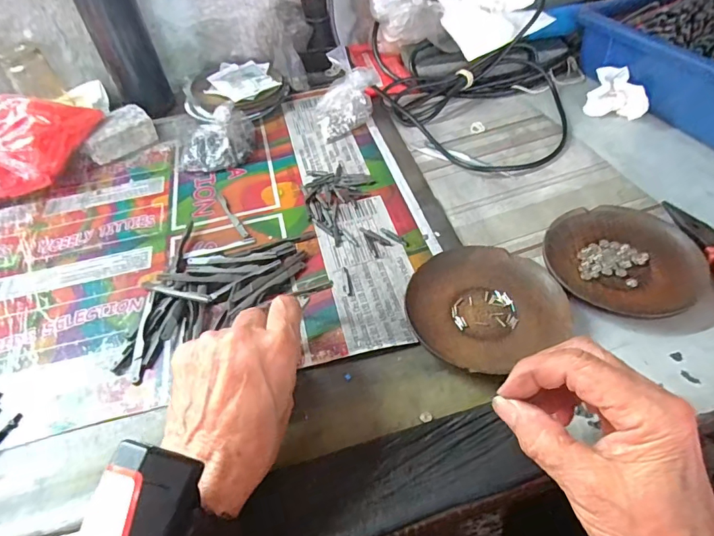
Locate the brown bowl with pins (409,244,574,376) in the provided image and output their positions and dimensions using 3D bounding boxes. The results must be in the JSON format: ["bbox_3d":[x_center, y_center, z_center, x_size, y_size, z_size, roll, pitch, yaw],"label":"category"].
[{"bbox_3d":[0.092,0.029,0.348,0.110,0.018,0.102,-3,47,3],"label":"brown bowl with pins"}]

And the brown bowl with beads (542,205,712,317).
[{"bbox_3d":[0.209,-0.005,0.372,0.113,0.018,0.112,-3,47,3],"label":"brown bowl with beads"}]

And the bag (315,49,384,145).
[{"bbox_3d":[-0.013,-0.199,0.530,0.074,0.080,0.060,-11,47,-4],"label":"bag"}]

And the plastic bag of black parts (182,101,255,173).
[{"bbox_3d":[-0.155,-0.144,0.510,0.083,0.061,0.045,-19,48,-11],"label":"plastic bag of black parts"}]

